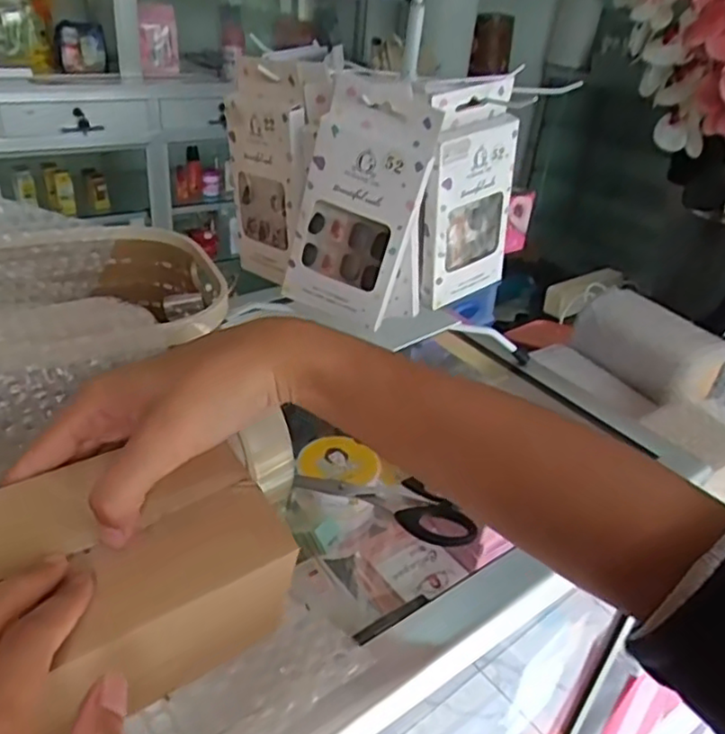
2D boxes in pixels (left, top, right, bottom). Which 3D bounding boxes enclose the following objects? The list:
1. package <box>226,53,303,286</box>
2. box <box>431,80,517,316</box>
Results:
[{"bbox_3d":[-0.068,-0.129,0.449,0.016,0.144,0.069,-21,40,-37],"label":"package"},{"bbox_3d":[0.071,-0.106,0.447,0.076,0.157,0.016,-15,37,-31],"label":"box"}]

